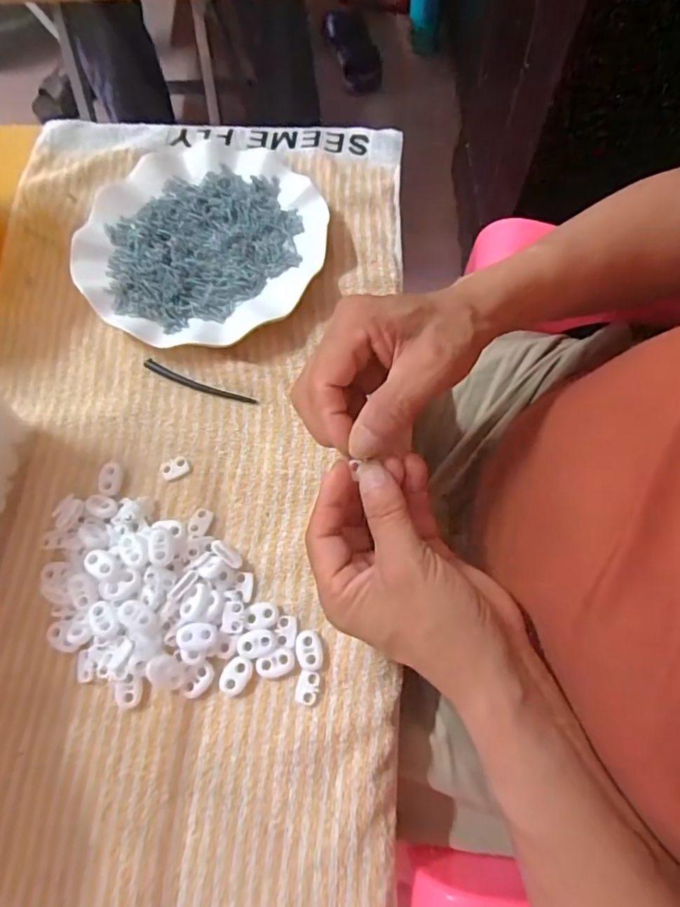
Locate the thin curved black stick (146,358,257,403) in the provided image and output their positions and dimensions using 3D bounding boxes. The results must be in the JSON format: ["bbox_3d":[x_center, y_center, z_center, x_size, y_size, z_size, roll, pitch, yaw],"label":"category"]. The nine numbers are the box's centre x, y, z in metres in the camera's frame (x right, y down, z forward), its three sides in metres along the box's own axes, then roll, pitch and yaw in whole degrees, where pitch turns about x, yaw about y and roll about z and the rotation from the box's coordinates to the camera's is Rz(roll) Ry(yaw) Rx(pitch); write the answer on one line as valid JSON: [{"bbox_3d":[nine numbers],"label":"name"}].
[{"bbox_3d":[-0.101,-0.049,0.376,0.088,0.004,0.010,21,72,10],"label":"thin curved black stick"}]

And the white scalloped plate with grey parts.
[{"bbox_3d":[-0.103,-0.161,0.400,0.172,0.016,0.179,-1,69,2],"label":"white scalloped plate with grey parts"}]

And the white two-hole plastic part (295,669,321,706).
[{"bbox_3d":[-0.019,0.135,0.305,0.013,0.004,0.018,13,70,7],"label":"white two-hole plastic part"}]

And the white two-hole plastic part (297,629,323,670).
[{"bbox_3d":[-0.018,0.116,0.311,0.015,0.005,0.022,-10,69,-2],"label":"white two-hole plastic part"}]

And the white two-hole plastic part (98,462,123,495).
[{"bbox_3d":[-0.153,0.016,0.353,0.014,0.007,0.024,-7,69,-1],"label":"white two-hole plastic part"}]

